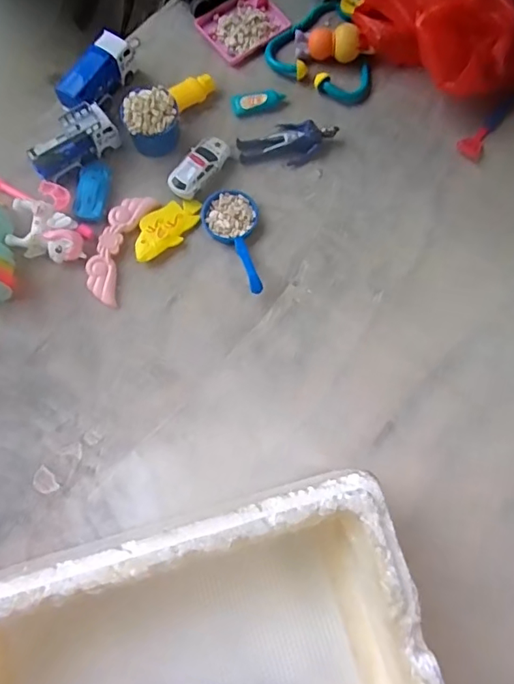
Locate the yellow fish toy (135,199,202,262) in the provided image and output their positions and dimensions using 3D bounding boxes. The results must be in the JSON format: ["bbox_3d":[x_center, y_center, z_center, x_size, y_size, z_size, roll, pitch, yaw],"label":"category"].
[{"bbox_3d":[-0.110,-0.140,0.610,0.100,0.014,0.050,-37,80,-8],"label":"yellow fish toy"}]

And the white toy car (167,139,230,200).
[{"bbox_3d":[-0.070,-0.214,0.616,0.039,0.027,0.086,42,80,9],"label":"white toy car"}]

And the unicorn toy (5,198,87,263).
[{"bbox_3d":[-0.245,-0.129,0.593,0.081,0.044,0.058,13,77,3],"label":"unicorn toy"}]

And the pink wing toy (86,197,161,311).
[{"bbox_3d":[-0.168,-0.116,0.605,0.045,0.014,0.140,18,78,4],"label":"pink wing toy"}]

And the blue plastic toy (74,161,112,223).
[{"bbox_3d":[-0.199,-0.186,0.612,0.037,0.020,0.080,2,77,0],"label":"blue plastic toy"}]

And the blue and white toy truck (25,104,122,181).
[{"bbox_3d":[-0.221,-0.239,0.607,0.104,0.057,0.040,-34,79,-7],"label":"blue and white toy truck"}]

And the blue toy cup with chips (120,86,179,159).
[{"bbox_3d":[-0.126,-0.265,0.607,0.061,0.063,0.051,-14,77,-3],"label":"blue toy cup with chips"}]

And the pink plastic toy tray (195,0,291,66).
[{"bbox_3d":[-0.017,-0.419,0.665,0.100,0.015,0.081,-35,80,-8],"label":"pink plastic toy tray"}]

